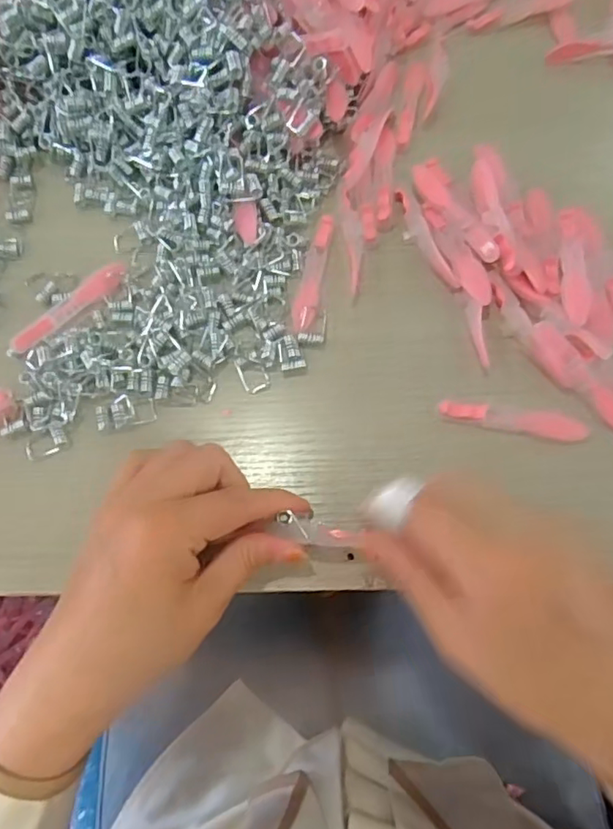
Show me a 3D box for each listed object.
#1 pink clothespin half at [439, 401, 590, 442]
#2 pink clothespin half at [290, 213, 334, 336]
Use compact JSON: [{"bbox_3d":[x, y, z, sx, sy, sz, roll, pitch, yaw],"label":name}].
[{"bbox_3d":[0.112,0.003,0.306,0.077,0.006,0.014,6,72,3],"label":"pink clothespin half"},{"bbox_3d":[0.006,-0.084,0.337,0.014,0.007,0.078,14,72,6],"label":"pink clothespin half"}]

